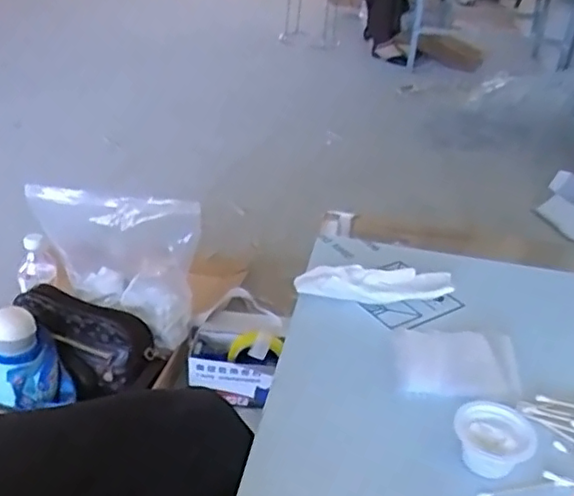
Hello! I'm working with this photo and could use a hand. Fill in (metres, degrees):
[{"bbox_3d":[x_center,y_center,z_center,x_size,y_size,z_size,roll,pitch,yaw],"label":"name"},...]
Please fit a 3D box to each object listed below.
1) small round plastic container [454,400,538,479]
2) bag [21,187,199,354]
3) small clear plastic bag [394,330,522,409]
[{"bbox_3d":[0.146,0.133,0.439,0.050,0.025,0.052,3,31,-2],"label":"small round plastic container"},{"bbox_3d":[-0.299,0.018,1.072,0.316,0.259,0.093,15,32,18],"label":"bag"},{"bbox_3d":[0.139,0.095,0.514,0.092,0.020,0.077,9,32,9],"label":"small clear plastic bag"}]

